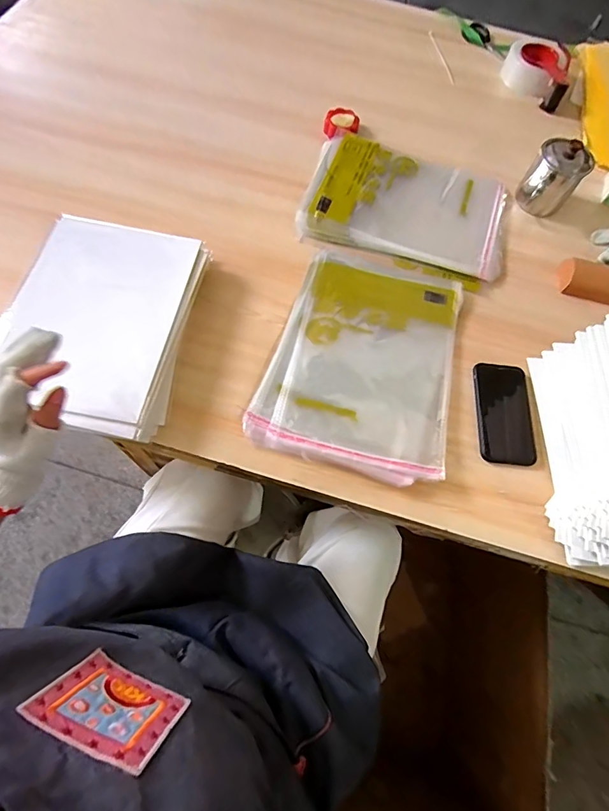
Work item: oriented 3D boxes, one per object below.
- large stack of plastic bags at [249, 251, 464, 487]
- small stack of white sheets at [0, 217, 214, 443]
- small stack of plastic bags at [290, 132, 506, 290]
[{"bbox_3d":[0.090,-0.074,0.614,0.251,0.018,0.343,17,67,2],"label":"large stack of plastic bags"},{"bbox_3d":[-0.277,-0.115,0.568,0.225,0.038,0.295,10,66,3],"label":"small stack of white sheets"},{"bbox_3d":[0.178,-0.346,0.726,0.338,0.026,0.236,19,67,3],"label":"small stack of plastic bags"}]

